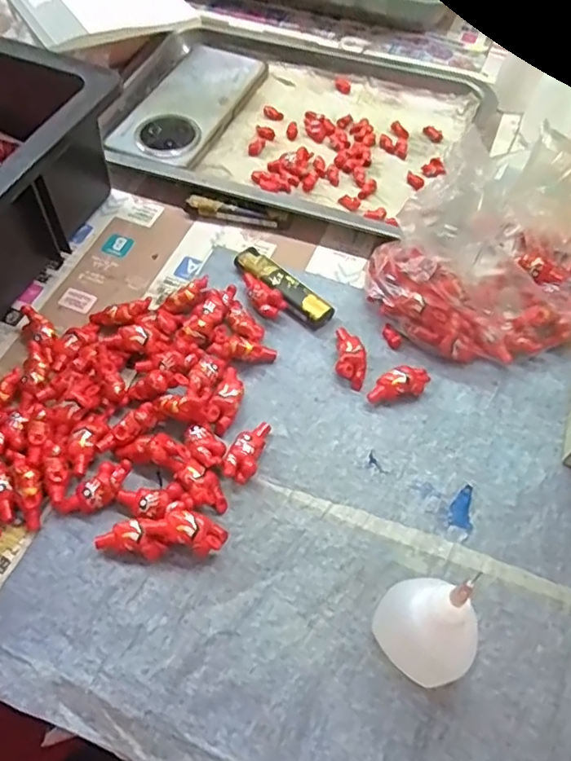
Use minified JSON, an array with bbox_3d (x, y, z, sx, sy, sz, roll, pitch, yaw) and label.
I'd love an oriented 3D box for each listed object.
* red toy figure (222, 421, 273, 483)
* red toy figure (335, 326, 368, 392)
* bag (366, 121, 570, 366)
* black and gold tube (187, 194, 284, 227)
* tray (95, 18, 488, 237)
[{"bbox_3d":[-0.022,0.040,0.346,0.017,0.017,0.040,17,60,10],"label":"red toy figure"},{"bbox_3d":[0.042,-0.016,0.382,0.018,0.014,0.042,3,59,2],"label":"red toy figure"},{"bbox_3d":[0.138,-0.088,0.386,0.125,0.094,0.143,30,63,17],"label":"bag"},{"bbox_3d":[-0.037,-0.126,0.453,0.071,0.014,0.011,12,59,7],"label":"black and gold tube"},{"bbox_3d":[0.008,-0.226,0.509,0.287,0.019,0.236,19,60,11],"label":"tray"}]

